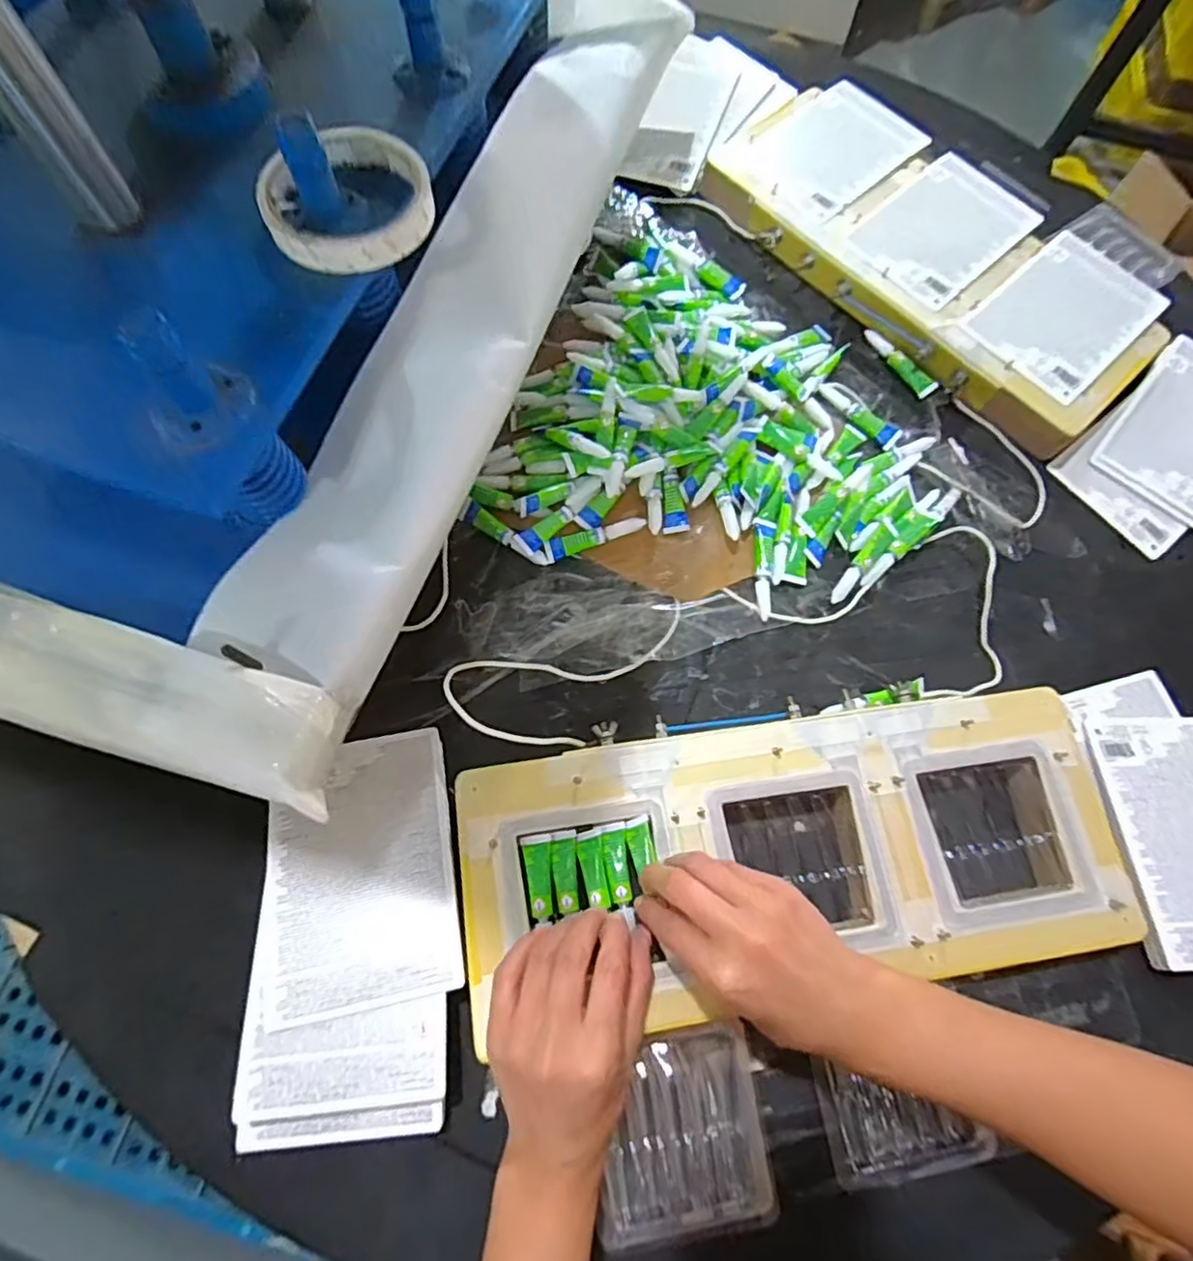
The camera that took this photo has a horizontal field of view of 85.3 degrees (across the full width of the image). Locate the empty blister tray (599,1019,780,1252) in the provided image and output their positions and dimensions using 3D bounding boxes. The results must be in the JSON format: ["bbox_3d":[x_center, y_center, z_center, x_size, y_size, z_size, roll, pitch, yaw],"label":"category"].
[{"bbox_3d":[0.050,0.300,0.386,0.097,0.014,0.102,-6,71,-5],"label":"empty blister tray"}]

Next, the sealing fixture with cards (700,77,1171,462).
[{"bbox_3d":[0.321,-0.368,0.617,0.220,0.046,0.433,-43,77,-16],"label":"sealing fixture with cards"}]

